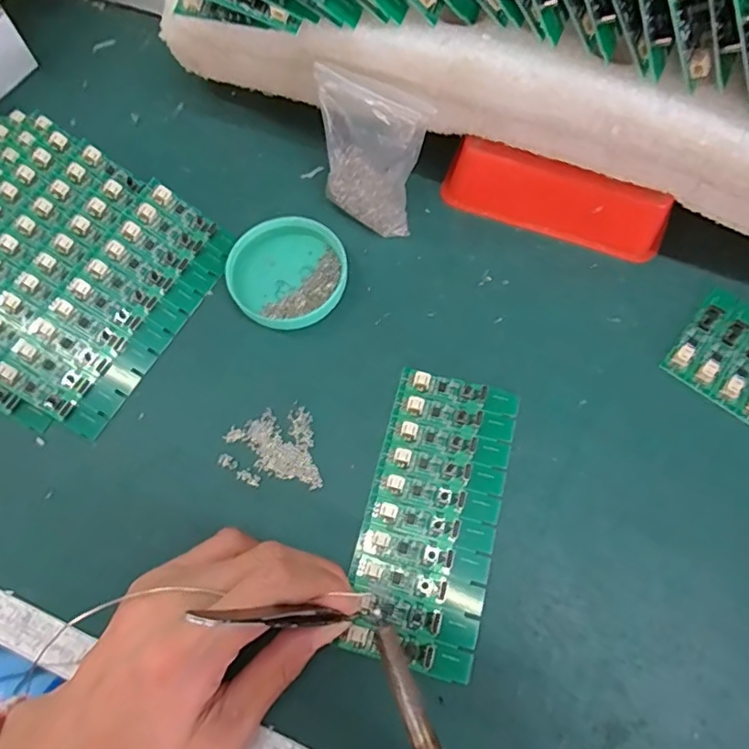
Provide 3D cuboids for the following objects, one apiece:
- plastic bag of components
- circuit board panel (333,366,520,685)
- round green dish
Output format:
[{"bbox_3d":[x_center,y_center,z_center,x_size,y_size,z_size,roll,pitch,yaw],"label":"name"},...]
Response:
[{"bbox_3d":[-0.005,-0.118,0.303,0.063,0.077,0.029,28,73,12],"label":"plastic bag of components"},{"bbox_3d":[0.029,0.066,0.269,0.062,0.007,0.137,11,69,7],"label":"circuit board panel"},{"bbox_3d":[-0.050,-0.059,0.315,0.065,0.015,0.065,-1,70,2],"label":"round green dish"}]

